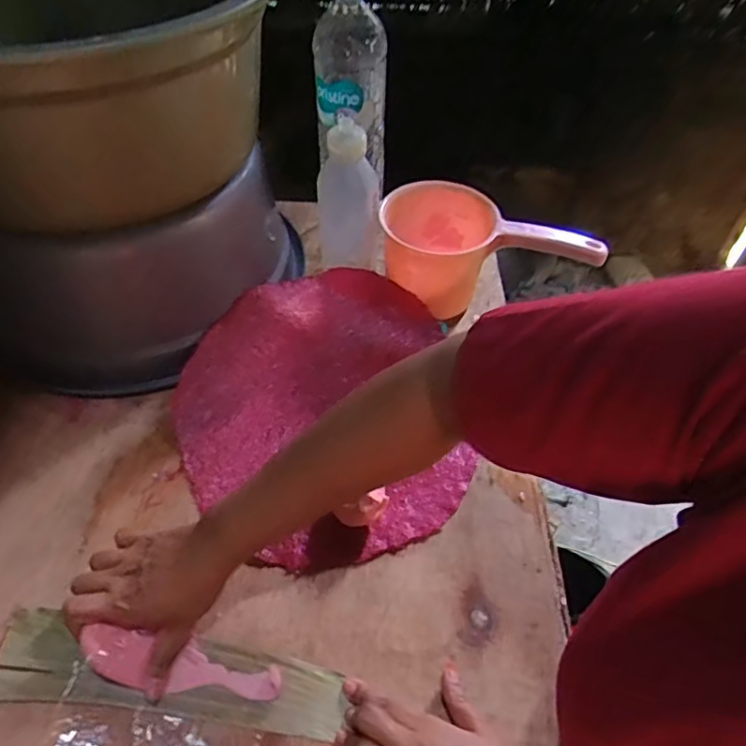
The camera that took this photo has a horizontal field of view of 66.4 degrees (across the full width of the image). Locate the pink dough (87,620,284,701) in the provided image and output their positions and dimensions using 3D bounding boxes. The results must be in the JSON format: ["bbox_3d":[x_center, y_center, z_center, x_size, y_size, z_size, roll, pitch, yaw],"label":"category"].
[{"bbox_3d":[-0.150,0.232,0.449,0.153,0.022,0.034,15,42,-4],"label":"pink dough"}]

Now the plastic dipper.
[{"bbox_3d":[0.133,-0.144,0.689,0.248,0.111,0.118,3,48,0],"label":"plastic dipper"}]

